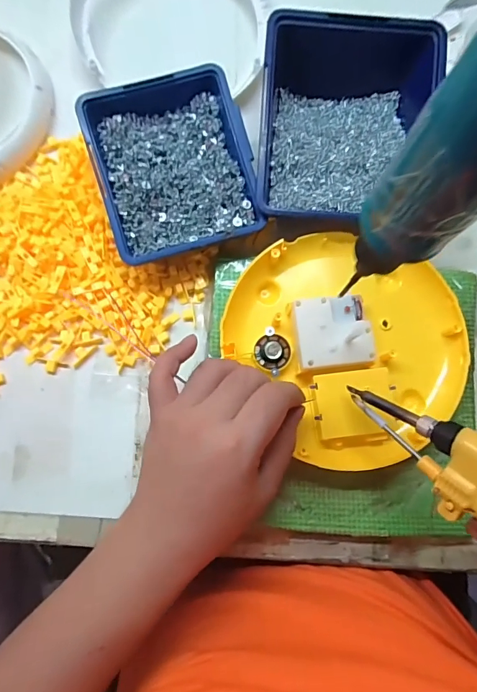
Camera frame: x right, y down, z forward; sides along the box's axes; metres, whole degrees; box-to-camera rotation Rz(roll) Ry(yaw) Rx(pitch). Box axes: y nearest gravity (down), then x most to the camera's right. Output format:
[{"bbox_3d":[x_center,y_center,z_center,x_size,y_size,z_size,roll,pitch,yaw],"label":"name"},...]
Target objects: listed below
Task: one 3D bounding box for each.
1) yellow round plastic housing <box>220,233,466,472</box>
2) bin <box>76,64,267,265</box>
[{"bbox_3d":[0.087,-0.008,0.316,0.164,0.039,0.176,0,81,-1],"label":"yellow round plastic housing"},{"bbox_3d":[-0.052,-0.142,0.338,0.120,0.053,0.135,-17,81,-5],"label":"bin"}]

